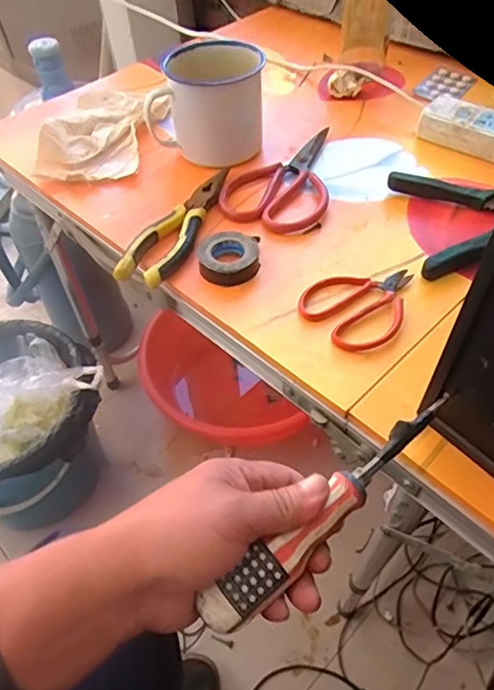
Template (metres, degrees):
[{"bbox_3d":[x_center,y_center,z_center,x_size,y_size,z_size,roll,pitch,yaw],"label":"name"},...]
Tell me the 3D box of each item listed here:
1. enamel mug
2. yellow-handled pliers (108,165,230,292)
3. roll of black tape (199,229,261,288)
[{"bbox_3d":[-0.043,-0.263,0.584,0.117,0.099,0.081,11,52,12],"label":"enamel mug"},{"bbox_3d":[-0.061,-0.117,0.516,0.045,0.015,0.170,21,55,19],"label":"yellow-handled pliers"},{"bbox_3d":[-0.015,-0.079,0.483,0.053,0.021,0.049,-2,51,2],"label":"roll of black tape"}]

